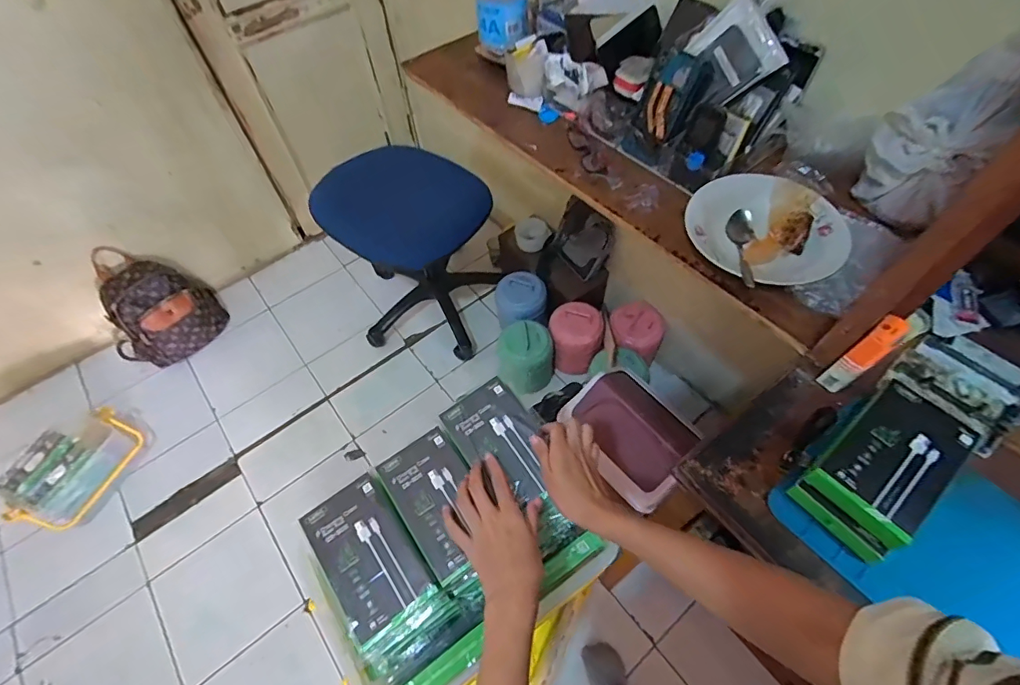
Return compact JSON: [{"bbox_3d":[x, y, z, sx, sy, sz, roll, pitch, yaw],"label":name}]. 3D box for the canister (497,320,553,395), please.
[{"bbox_3d":[0.045,0.049,1.363,0.155,0.164,0.163,-1,57,2],"label":"canister"}]

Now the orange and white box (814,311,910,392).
[{"bbox_3d":[0.392,0.016,0.529,0.035,0.106,0.026,-32,61,-16],"label":"orange and white box"}]

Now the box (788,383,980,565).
[{"bbox_3d":[0.380,0.129,0.487,0.164,0.051,0.099,-35,62,-18],"label":"box"}]

